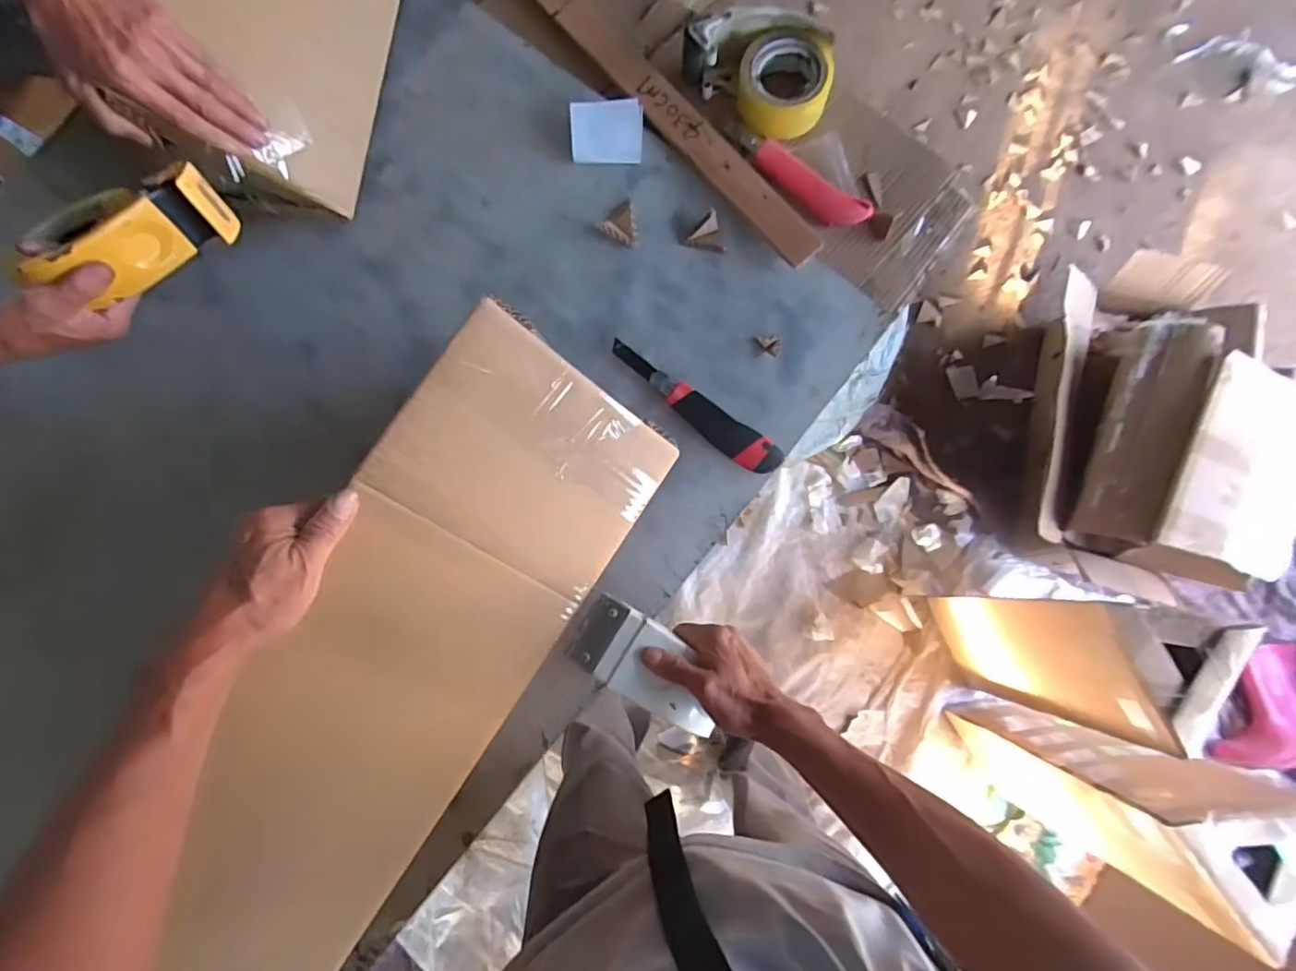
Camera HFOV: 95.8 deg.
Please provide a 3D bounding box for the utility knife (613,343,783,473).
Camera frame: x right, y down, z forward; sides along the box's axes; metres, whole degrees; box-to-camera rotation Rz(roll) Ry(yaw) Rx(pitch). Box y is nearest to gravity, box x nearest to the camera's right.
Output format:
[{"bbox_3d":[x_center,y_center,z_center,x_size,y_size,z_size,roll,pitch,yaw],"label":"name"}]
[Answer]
[{"bbox_3d":[0.048,-0.082,0.632,0.217,0.017,0.037,35,85,5],"label":"utility knife"}]

